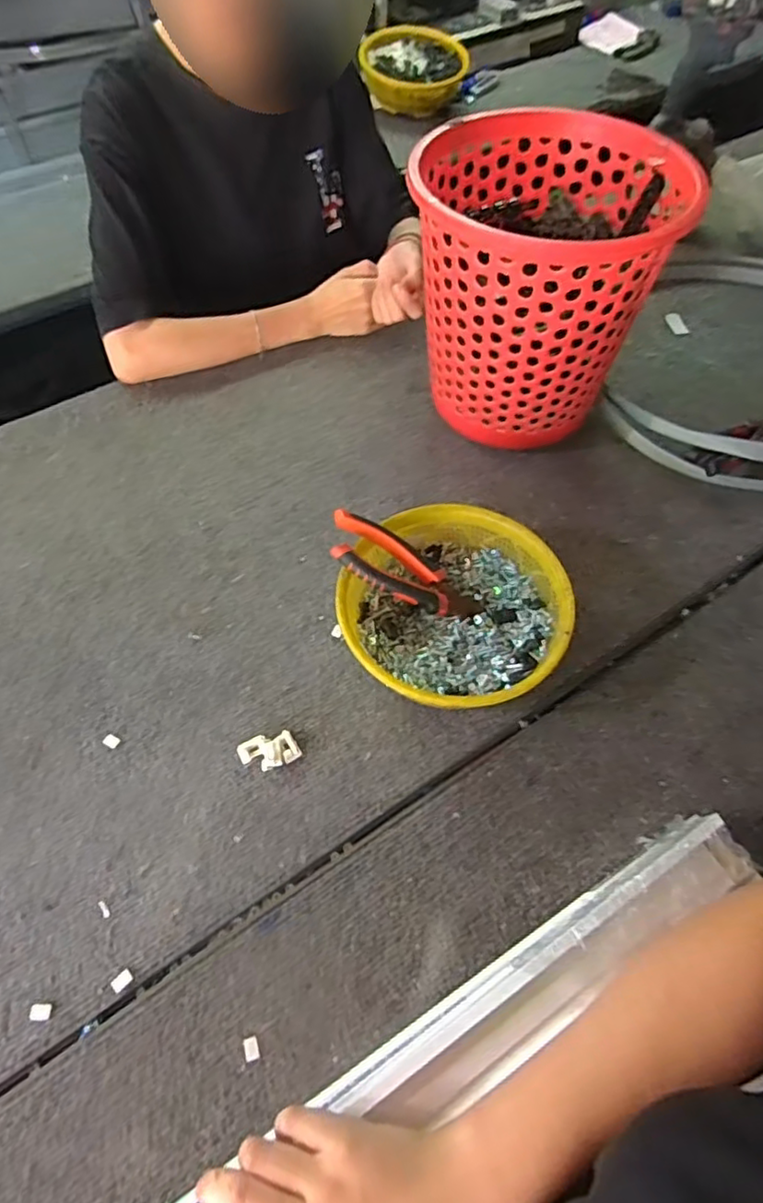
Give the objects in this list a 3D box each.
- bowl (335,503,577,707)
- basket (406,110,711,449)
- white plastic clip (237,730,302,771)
[{"bbox_3d":[0.064,0.014,0.542,0.182,0.068,0.181,0,57,0],"label":"bowl"},{"bbox_3d":[0.153,-0.306,0.636,0.225,0.244,0.227,15,59,9],"label":"basket"},{"bbox_3d":[-0.091,0.121,0.502,0.046,0.016,0.027,-16,59,-10],"label":"white plastic clip"}]

